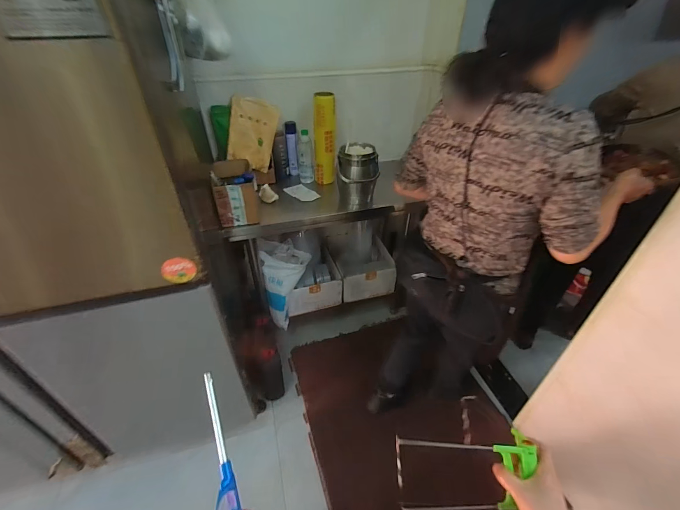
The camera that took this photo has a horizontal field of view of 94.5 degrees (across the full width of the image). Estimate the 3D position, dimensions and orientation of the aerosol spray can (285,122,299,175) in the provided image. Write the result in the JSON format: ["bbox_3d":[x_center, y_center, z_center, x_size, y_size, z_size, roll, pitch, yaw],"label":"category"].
[{"bbox_3d":[-0.217,-0.483,1.436,0.046,0.234,0.050,-2,39,-2],"label":"aerosol spray can"}]

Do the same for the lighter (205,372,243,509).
[{"bbox_3d":[-0.144,0.287,0.394,0.027,0.023,0.265,-13,69,-16],"label":"lighter"}]

